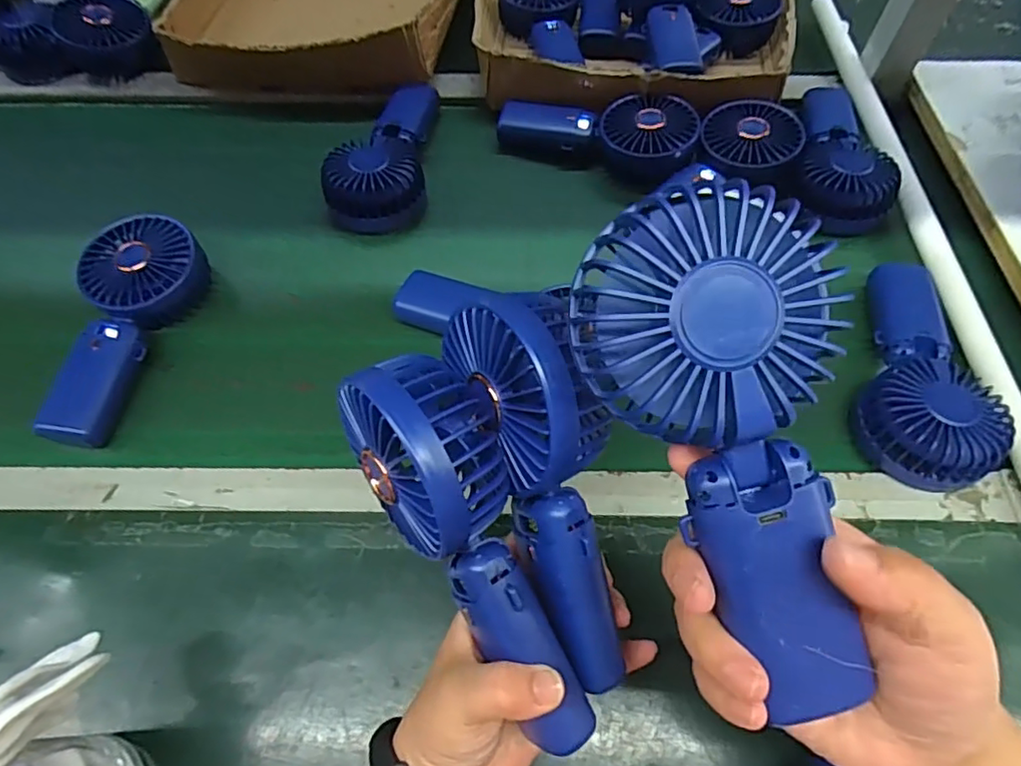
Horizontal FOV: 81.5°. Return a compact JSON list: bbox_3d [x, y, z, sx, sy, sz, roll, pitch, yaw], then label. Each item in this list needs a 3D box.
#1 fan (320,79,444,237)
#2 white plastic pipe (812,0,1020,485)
[{"bbox_3d":[-0.111,-0.216,0.548,0.079,0.053,0.182,7,60,4],"label":"fan"},{"bbox_3d":[0.343,-0.108,0.479,0.024,0.029,0.672,-1,62,2],"label":"white plastic pipe"}]

